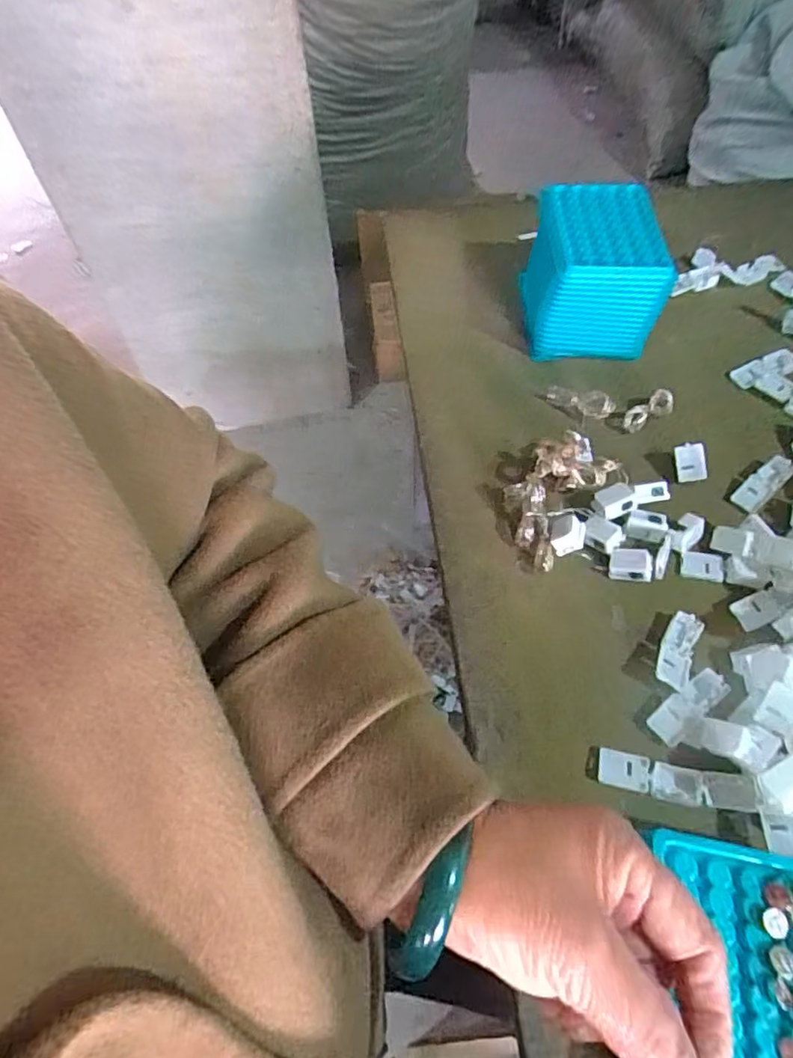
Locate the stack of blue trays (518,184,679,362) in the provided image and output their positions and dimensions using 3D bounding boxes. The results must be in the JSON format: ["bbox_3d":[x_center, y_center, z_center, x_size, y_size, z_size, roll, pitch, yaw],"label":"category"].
[{"bbox_3d":[0.164,-0.220,0.498,0.104,0.096,0.115,3,56,6],"label":"stack of blue trays"}]

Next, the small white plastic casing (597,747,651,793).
[{"bbox_3d":[0.129,0.137,0.331,0.027,0.005,0.019,9,57,10],"label":"small white plastic casing"}]

